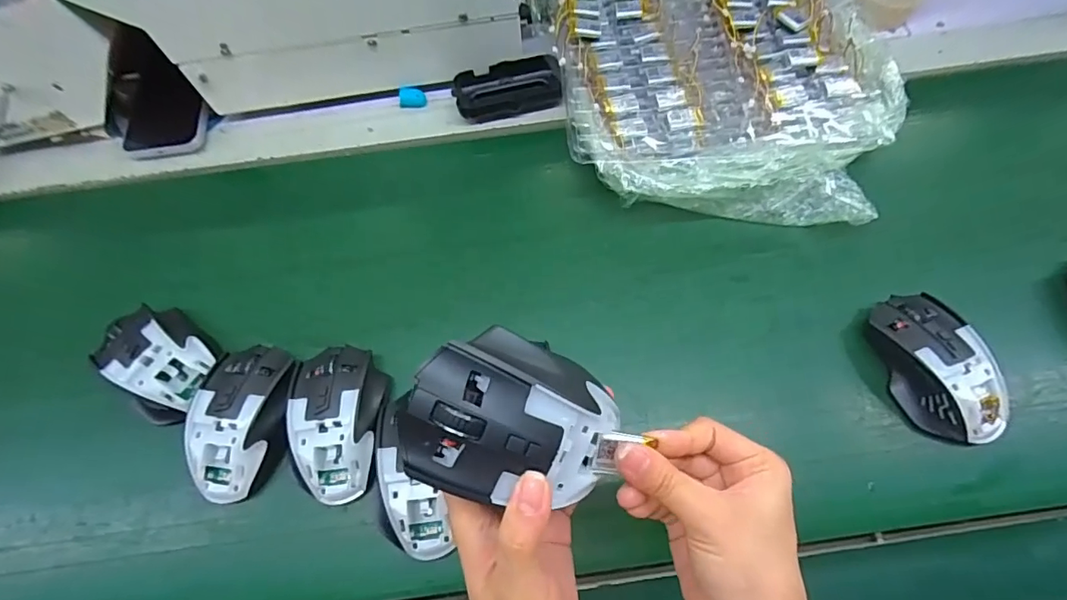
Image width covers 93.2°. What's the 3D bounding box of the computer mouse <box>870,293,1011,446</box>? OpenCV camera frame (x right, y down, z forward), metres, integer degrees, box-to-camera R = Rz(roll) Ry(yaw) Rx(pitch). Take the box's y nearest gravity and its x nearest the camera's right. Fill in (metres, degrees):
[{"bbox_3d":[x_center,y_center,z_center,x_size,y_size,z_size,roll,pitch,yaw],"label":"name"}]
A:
[{"bbox_3d":[0.304,0.049,0.377,0.067,0.036,0.115,-15,67,-4],"label":"computer mouse"}]

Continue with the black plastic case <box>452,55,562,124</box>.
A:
[{"bbox_3d":[-0.025,-0.211,0.503,0.103,0.031,0.057,-8,67,-1],"label":"black plastic case"}]

